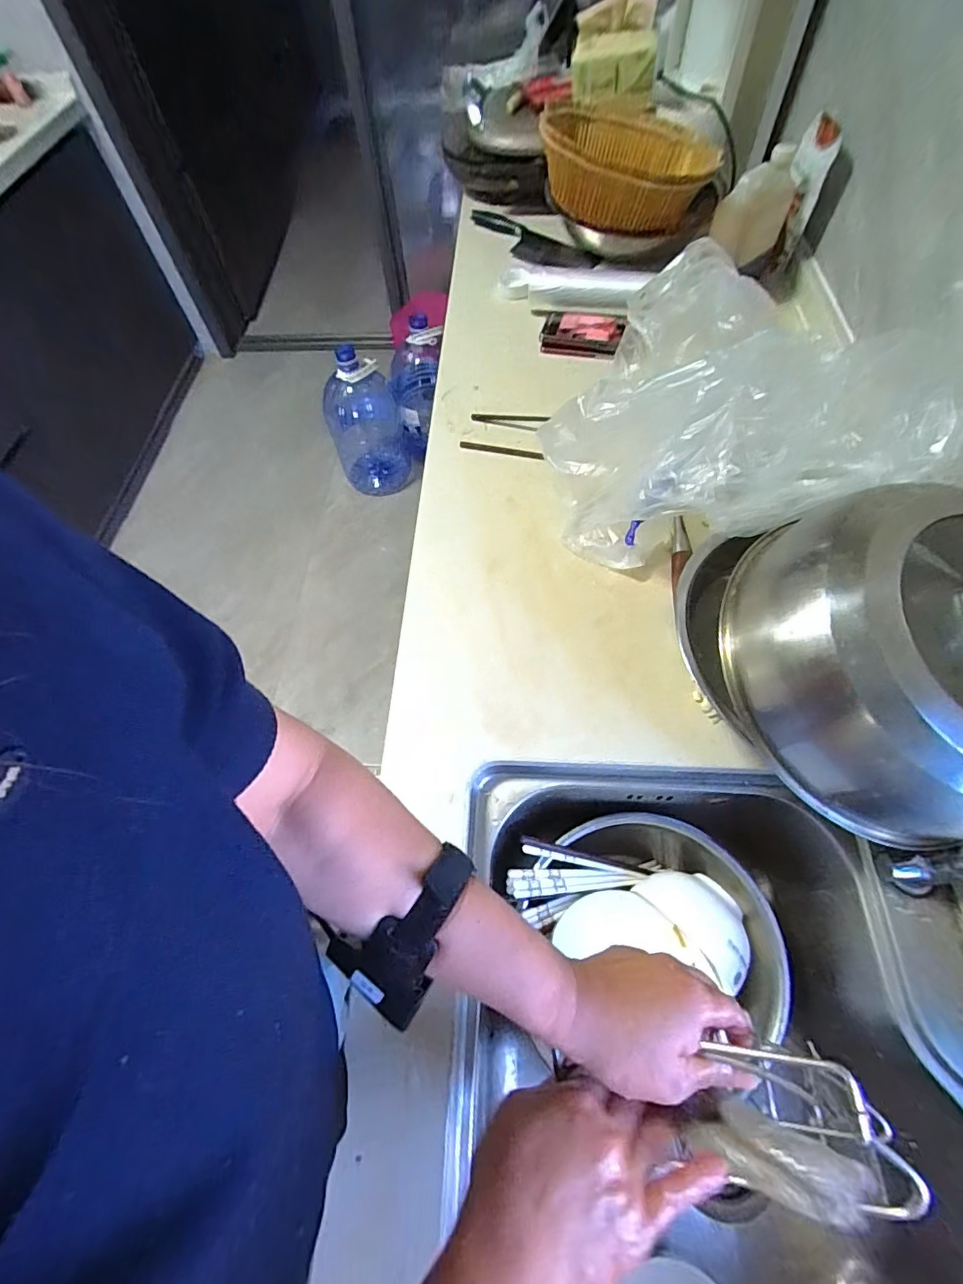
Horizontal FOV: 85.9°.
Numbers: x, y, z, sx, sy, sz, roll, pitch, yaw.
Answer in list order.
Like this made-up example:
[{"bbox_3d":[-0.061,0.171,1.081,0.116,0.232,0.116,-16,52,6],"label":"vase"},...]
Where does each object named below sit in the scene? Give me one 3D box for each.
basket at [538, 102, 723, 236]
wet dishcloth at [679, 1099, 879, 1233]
[{"bbox_3d":[0.240,-0.789,0.859,0.282,0.096,0.297,5,62,6],"label":"basket"},{"bbox_3d":[0.165,0.291,0.292,0.086,0.027,0.032,-11,54,39],"label":"wet dishcloth"}]

